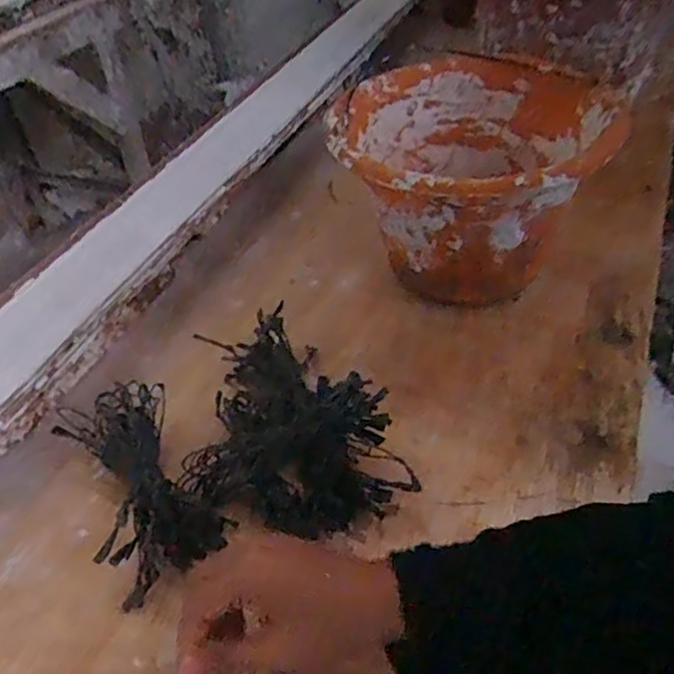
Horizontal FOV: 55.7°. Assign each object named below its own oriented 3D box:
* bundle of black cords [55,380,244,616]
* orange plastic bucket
[{"bbox_3d":[-0.148,0.105,0.481,0.084,0.039,0.168,-25,46,-20],"label":"bundle of black cords"},{"bbox_3d":[0.121,-0.136,0.612,0.232,0.167,0.231,-3,43,3],"label":"orange plastic bucket"}]

